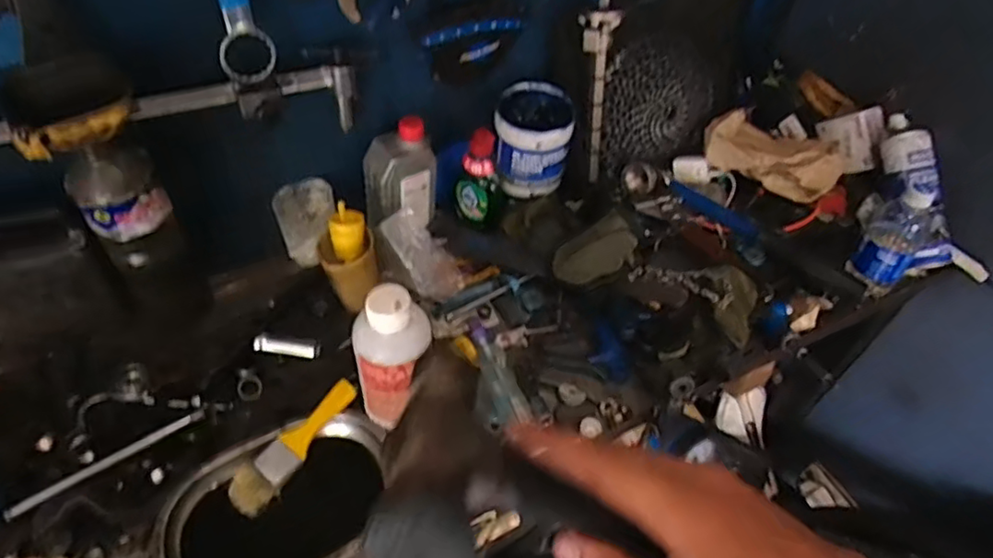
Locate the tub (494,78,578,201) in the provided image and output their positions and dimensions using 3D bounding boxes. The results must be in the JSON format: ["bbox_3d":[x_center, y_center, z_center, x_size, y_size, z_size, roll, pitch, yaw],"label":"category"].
[{"bbox_3d":[0.049,-0.184,0.823,0.097,0.115,0.112,11,48,6],"label":"tub"}]

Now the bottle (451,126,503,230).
[{"bbox_3d":[-0.023,-0.130,0.819,0.064,0.133,0.048,0,48,-4],"label":"bottle"}]

